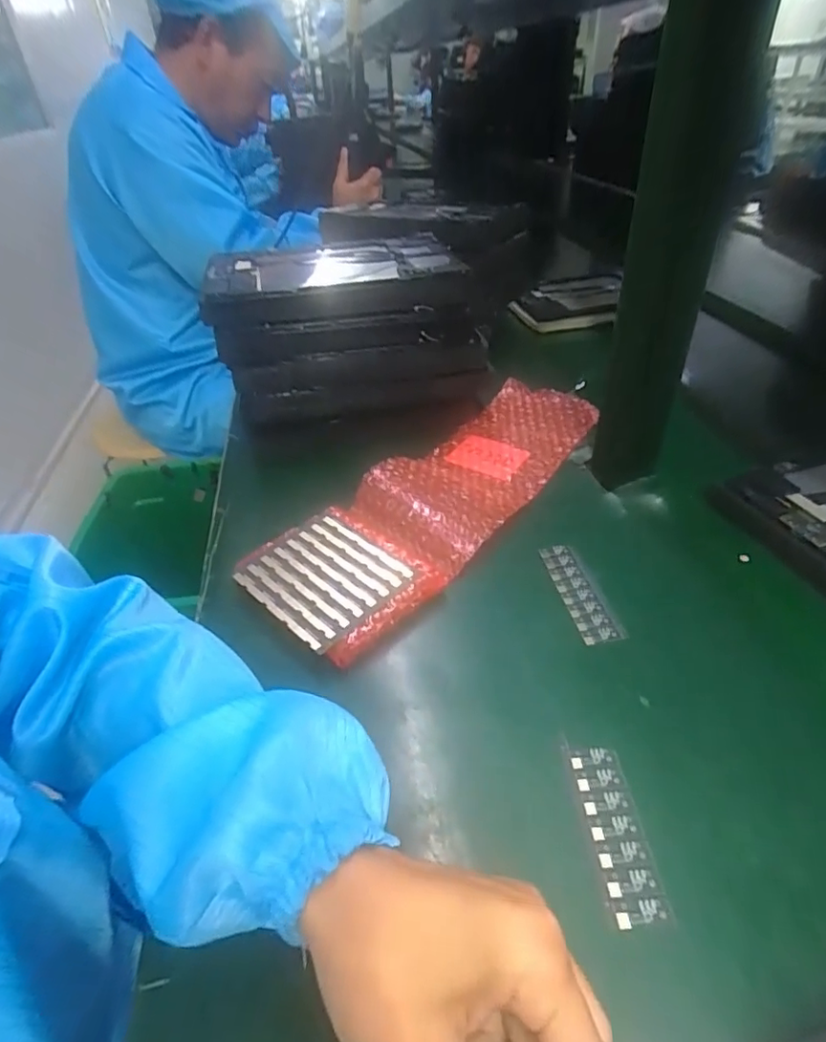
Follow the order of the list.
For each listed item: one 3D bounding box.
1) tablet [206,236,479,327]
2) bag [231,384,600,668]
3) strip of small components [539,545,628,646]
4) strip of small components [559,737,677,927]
[{"bbox_3d":[-0.077,-0.250,0.549,0.237,0.034,0.160,-10,40,-7],"label":"tablet"},{"bbox_3d":[0.038,-0.039,0.494,0.127,0.028,0.398,24,47,30],"label":"bag"},{"bbox_3d":[0.121,0.051,0.399,0.028,0.004,0.093,-9,40,-6],"label":"strip of small components"},{"bbox_3d":[0.101,0.153,0.272,0.027,0.004,0.082,-4,40,0],"label":"strip of small components"}]

